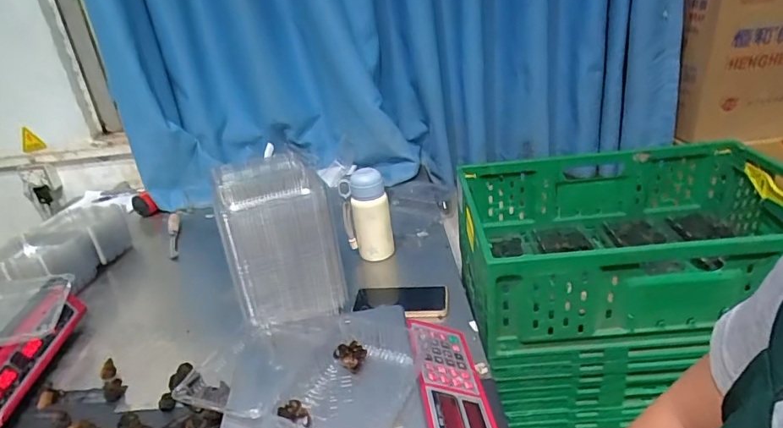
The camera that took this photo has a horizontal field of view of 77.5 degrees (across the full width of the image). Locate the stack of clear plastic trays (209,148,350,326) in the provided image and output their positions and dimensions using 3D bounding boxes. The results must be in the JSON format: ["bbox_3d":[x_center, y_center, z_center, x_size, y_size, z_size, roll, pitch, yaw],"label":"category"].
[{"bbox_3d":[-0.203,0.029,0.870,0.174,0.191,0.282,-13,26,-13],"label":"stack of clear plastic trays"}]

